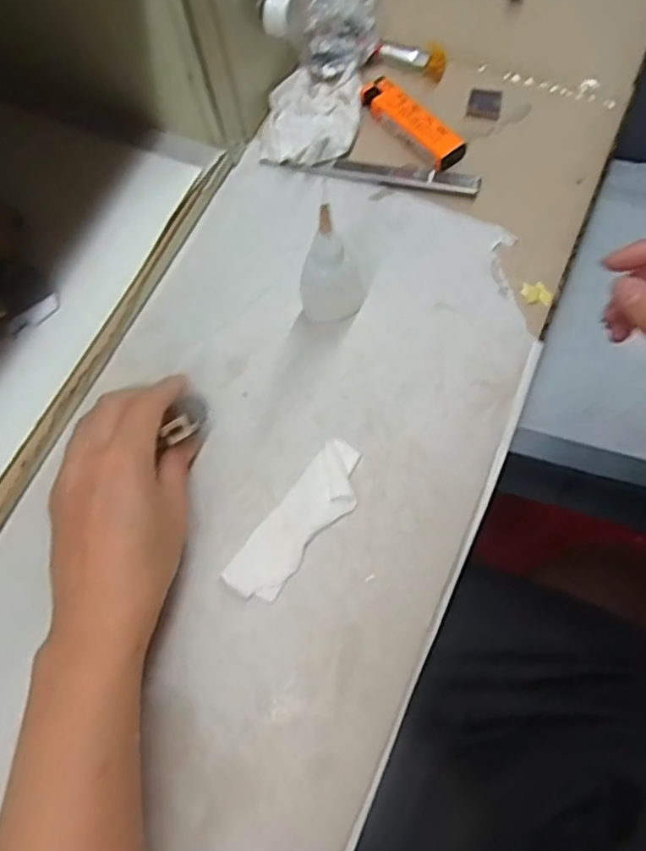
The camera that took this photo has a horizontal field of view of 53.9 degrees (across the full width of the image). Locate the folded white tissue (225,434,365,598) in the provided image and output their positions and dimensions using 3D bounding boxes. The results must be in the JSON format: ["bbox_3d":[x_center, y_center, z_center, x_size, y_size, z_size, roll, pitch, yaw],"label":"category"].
[{"bbox_3d":[-0.011,0.049,0.327,0.031,0.005,0.092,36,75,16],"label":"folded white tissue"}]

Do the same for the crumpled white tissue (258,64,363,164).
[{"bbox_3d":[-0.007,-0.204,0.416,0.060,0.015,0.075,8,70,7],"label":"crumpled white tissue"}]

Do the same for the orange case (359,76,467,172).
[{"bbox_3d":[0.057,-0.197,0.411,0.025,0.009,0.081,-38,71,-10],"label":"orange case"}]

